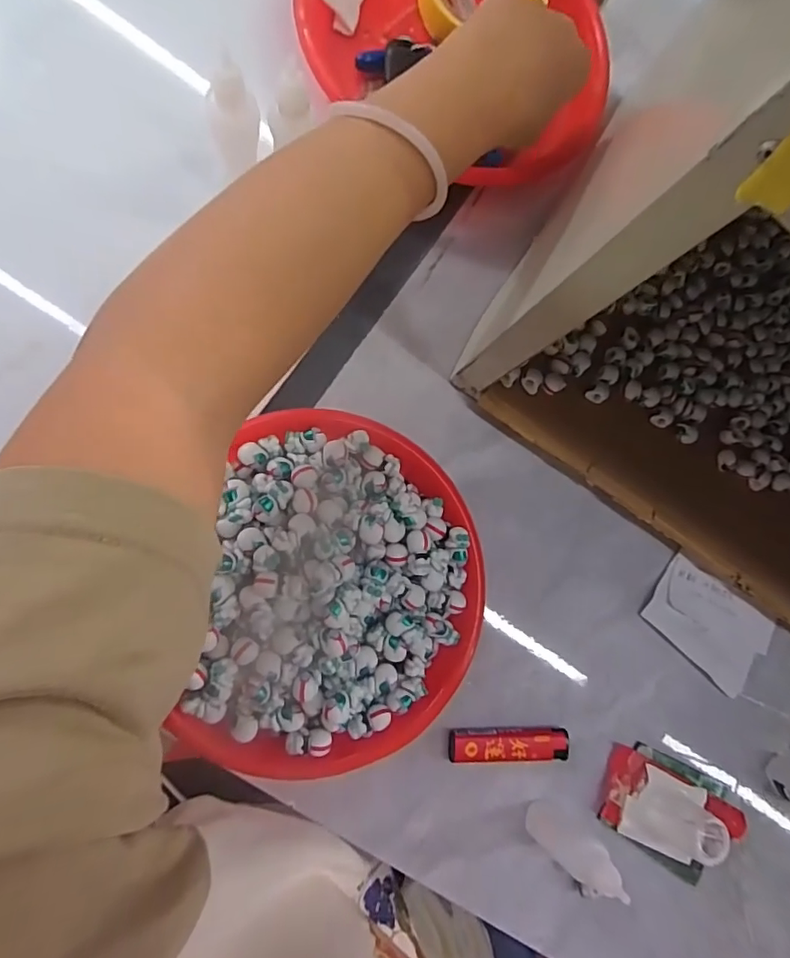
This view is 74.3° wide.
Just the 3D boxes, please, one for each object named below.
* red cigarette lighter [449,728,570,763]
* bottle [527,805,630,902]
[{"bbox_3d":[0.073,0.168,0.333,0.078,0.018,0.018,5,86,-9],"label":"red cigarette lighter"},{"bbox_3d":[0.107,0.219,0.301,0.027,0.070,0.033,-38,92,-15],"label":"bottle"}]

